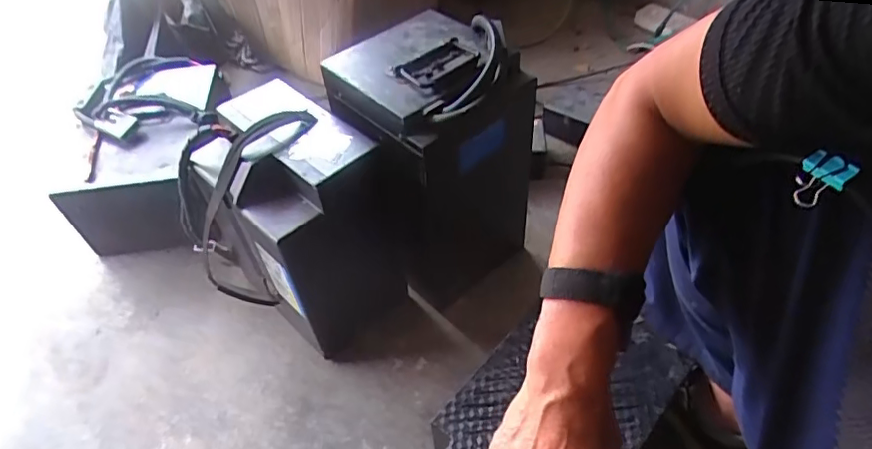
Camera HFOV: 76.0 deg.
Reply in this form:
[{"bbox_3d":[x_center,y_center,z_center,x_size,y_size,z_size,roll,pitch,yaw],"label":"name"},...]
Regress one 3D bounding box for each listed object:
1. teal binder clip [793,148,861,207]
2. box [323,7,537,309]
[{"bbox_3d":[0.232,-0.026,0.336,0.026,0.031,0.016,30,55,29],"label":"teal binder clip"},{"bbox_3d":[0.005,-0.079,0.813,0.196,0.376,0.223,34,58,29],"label":"box"}]

